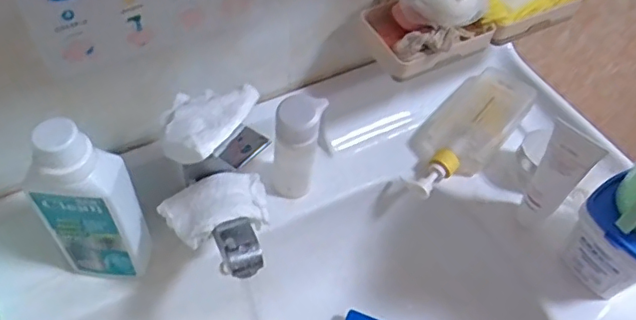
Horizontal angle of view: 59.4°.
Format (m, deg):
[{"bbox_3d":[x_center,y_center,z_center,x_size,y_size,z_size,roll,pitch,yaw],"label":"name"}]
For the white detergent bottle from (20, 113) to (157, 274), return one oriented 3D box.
[{"bbox_3d":[-0.201,0.038,0.493,0.074,0.197,0.042,7,52,1],"label":"white detergent bottle"}]

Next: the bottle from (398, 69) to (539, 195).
[{"bbox_3d":[0.180,-0.036,0.693,0.094,0.054,0.209,38,59,22],"label":"bottle"}]

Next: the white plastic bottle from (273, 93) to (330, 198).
[{"bbox_3d":[-0.023,-0.008,0.602,0.047,0.147,0.042,15,53,7],"label":"white plastic bottle"}]

